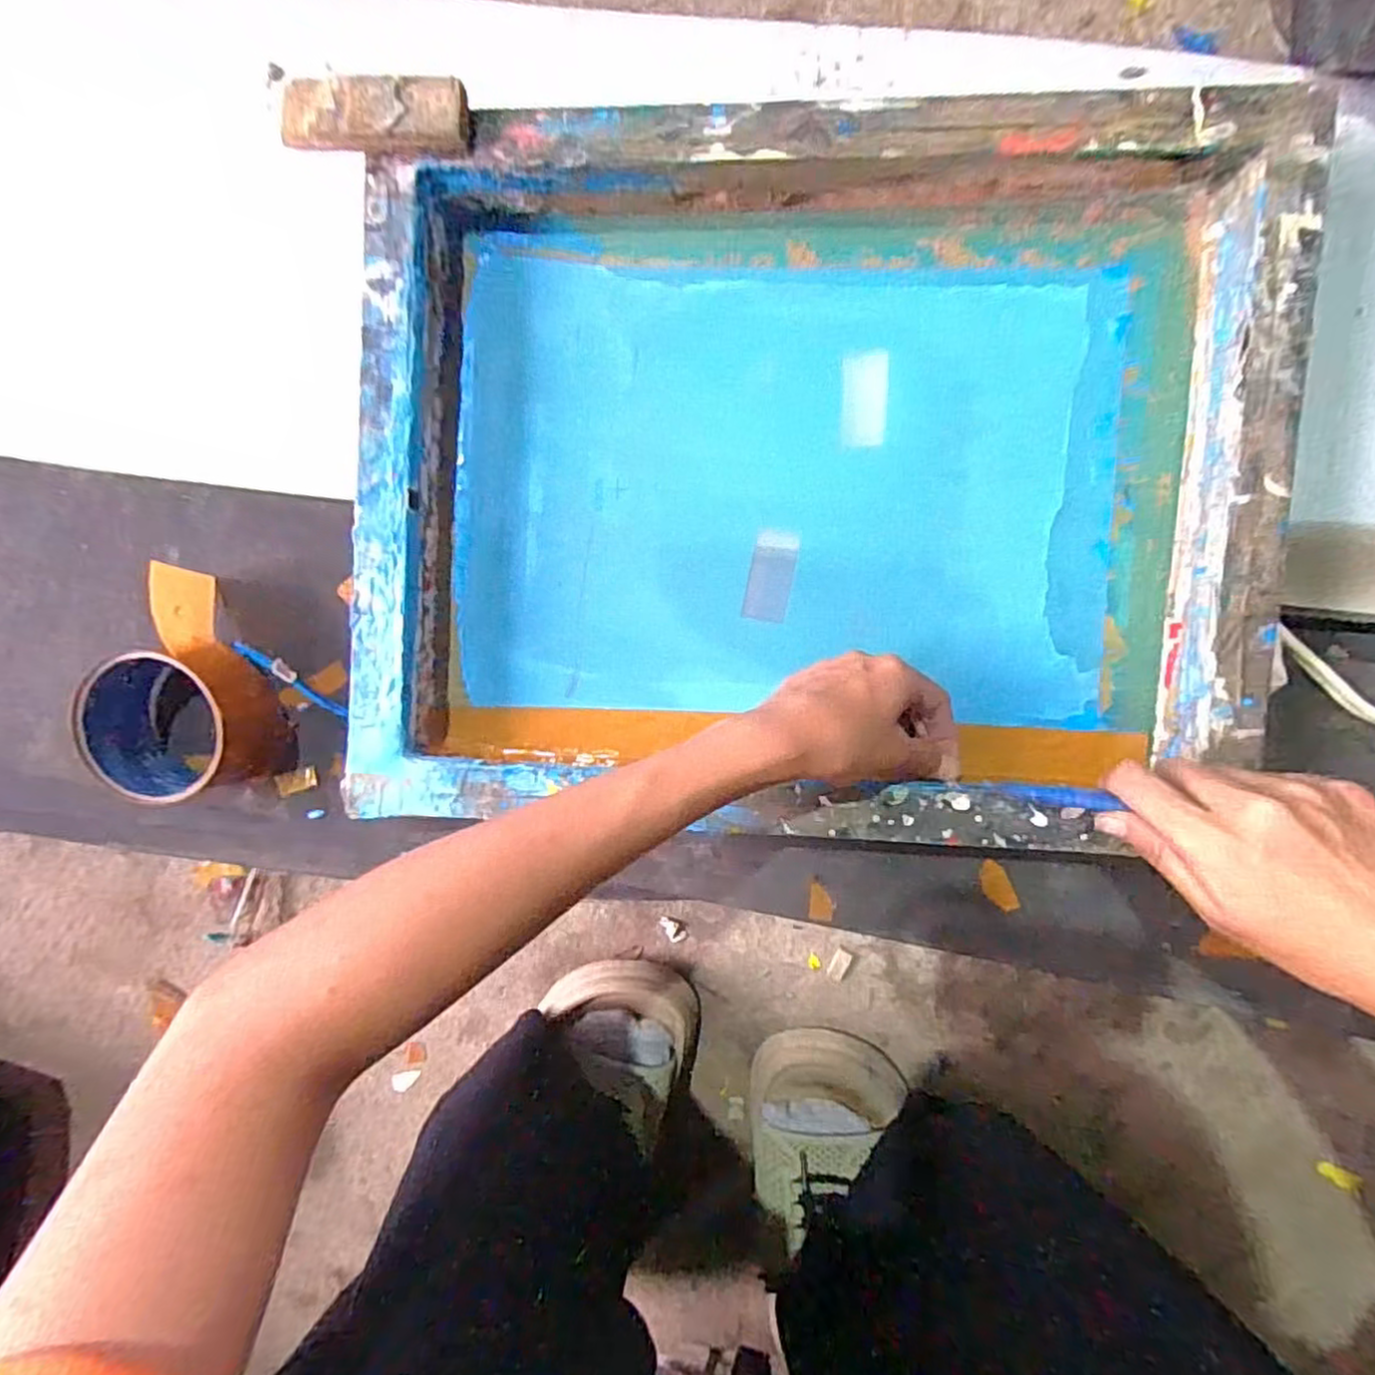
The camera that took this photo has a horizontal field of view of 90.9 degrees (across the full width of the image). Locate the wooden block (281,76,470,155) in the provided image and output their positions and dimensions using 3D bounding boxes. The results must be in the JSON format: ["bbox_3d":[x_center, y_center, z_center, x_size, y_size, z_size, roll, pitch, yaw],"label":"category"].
[{"bbox_3d":[-0.154,-0.283,0.333,0.092,0.010,0.032,2,95,4],"label":"wooden block"}]

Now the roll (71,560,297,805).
[{"bbox_3d":[-0.290,0.001,0.386,0.099,0.049,0.132,-6,94,4],"label":"roll"}]

